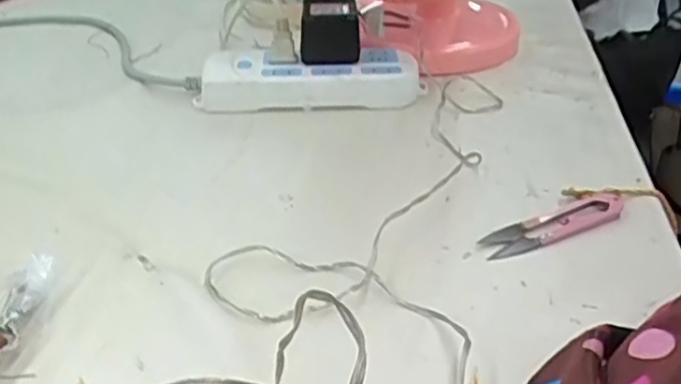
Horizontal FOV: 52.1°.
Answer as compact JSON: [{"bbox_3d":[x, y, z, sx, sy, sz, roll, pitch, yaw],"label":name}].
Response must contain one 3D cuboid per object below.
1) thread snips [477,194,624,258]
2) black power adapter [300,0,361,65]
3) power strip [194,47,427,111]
[{"bbox_3d":[0.134,0.020,0.439,0.103,0.012,0.027,-15,35,-24],"label":"thread snips"},{"bbox_3d":[-0.008,-0.145,0.623,0.053,0.048,0.070,2,31,1],"label":"black power adapter"},{"bbox_3d":[-0.024,-0.099,0.615,0.189,0.037,0.060,1,31,0],"label":"power strip"}]

